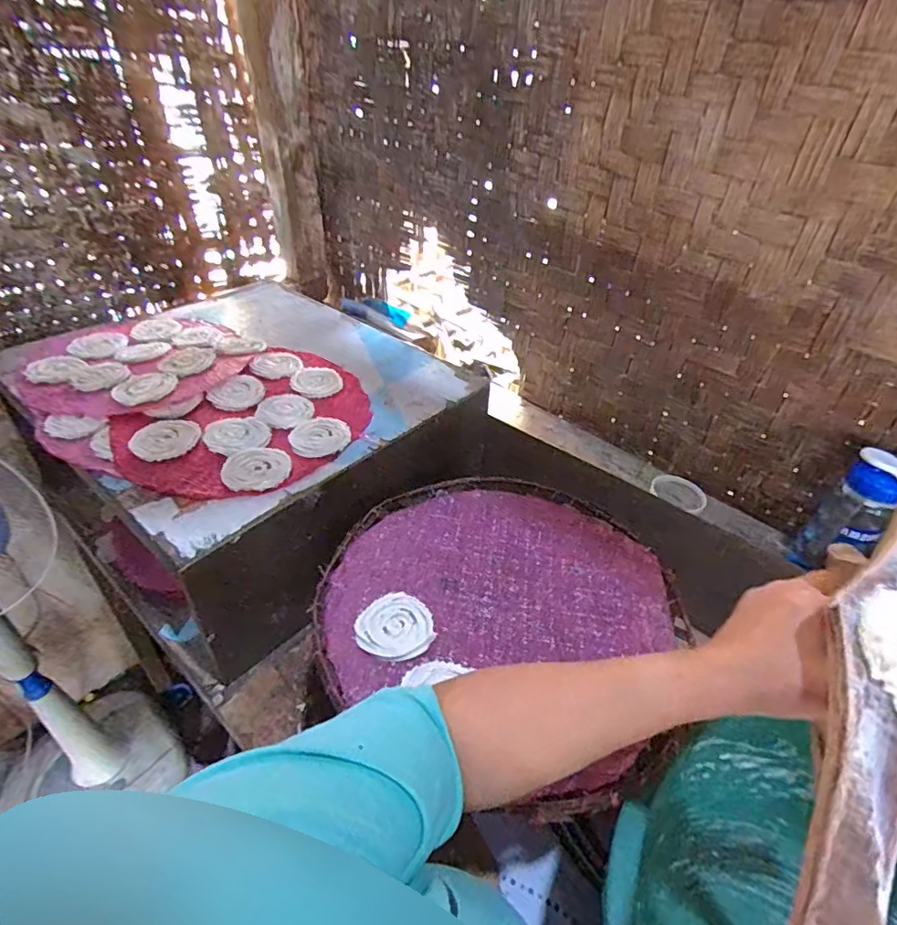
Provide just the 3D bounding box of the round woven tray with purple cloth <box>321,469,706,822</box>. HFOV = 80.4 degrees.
[{"bbox_3d":[0.060,0.142,0.572,0.361,0.017,0.351,2,39,-2],"label":"round woven tray with purple cloth"}]

